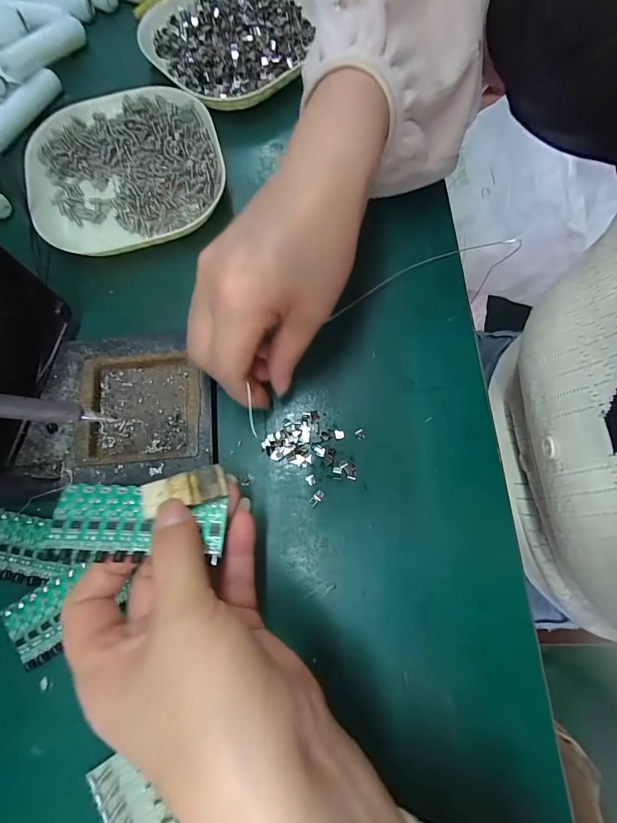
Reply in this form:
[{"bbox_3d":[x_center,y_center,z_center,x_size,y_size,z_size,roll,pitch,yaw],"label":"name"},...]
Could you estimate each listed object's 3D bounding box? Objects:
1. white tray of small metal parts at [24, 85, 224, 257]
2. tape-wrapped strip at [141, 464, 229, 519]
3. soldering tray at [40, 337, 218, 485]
[{"bbox_3d":[-0.140,-0.185,0.273,0.141,0.012,0.134,-17,76,-4],"label":"white tray of small metal parts"},{"bbox_3d":[-0.061,0.039,0.178,0.040,0.007,0.017,-12,76,-8],"label":"tape-wrapped strip"},{"bbox_3d":[-0.113,-0.003,0.231,0.107,0.011,0.093,-5,76,0],"label":"soldering tray"}]

